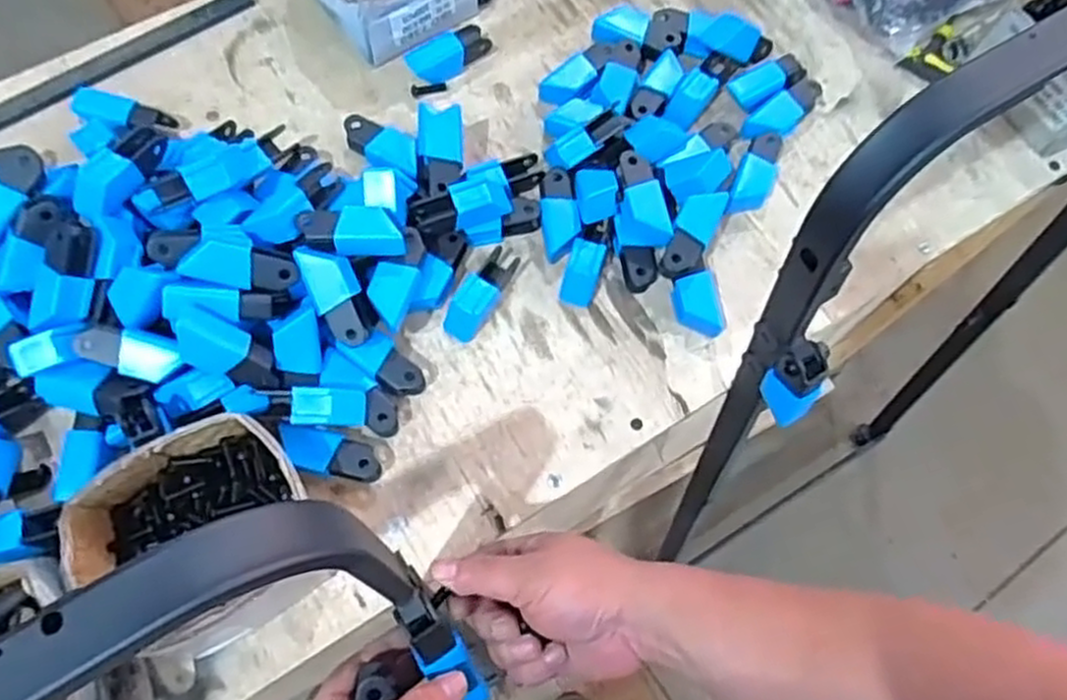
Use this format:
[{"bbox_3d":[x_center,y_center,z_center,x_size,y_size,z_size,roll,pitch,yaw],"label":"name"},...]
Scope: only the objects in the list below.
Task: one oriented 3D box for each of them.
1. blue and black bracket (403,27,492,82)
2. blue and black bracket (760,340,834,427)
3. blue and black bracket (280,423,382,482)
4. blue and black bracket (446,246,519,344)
[{"bbox_3d":[-0.080,-0.285,0.746,0.085,0.029,0.034,-35,76,-14],"label":"blue and black bracket"},{"bbox_3d":[0.194,0.024,0.567,0.028,0.079,0.042,-40,77,-15],"label":"blue and black bracket"},{"bbox_3d":[-0.162,0.084,0.614,0.079,0.025,0.036,15,70,2],"label":"blue and black bracket"},{"bbox_3d":[-0.043,-0.050,0.667,0.031,0.031,0.088,32,72,8],"label":"blue and black bracket"}]

